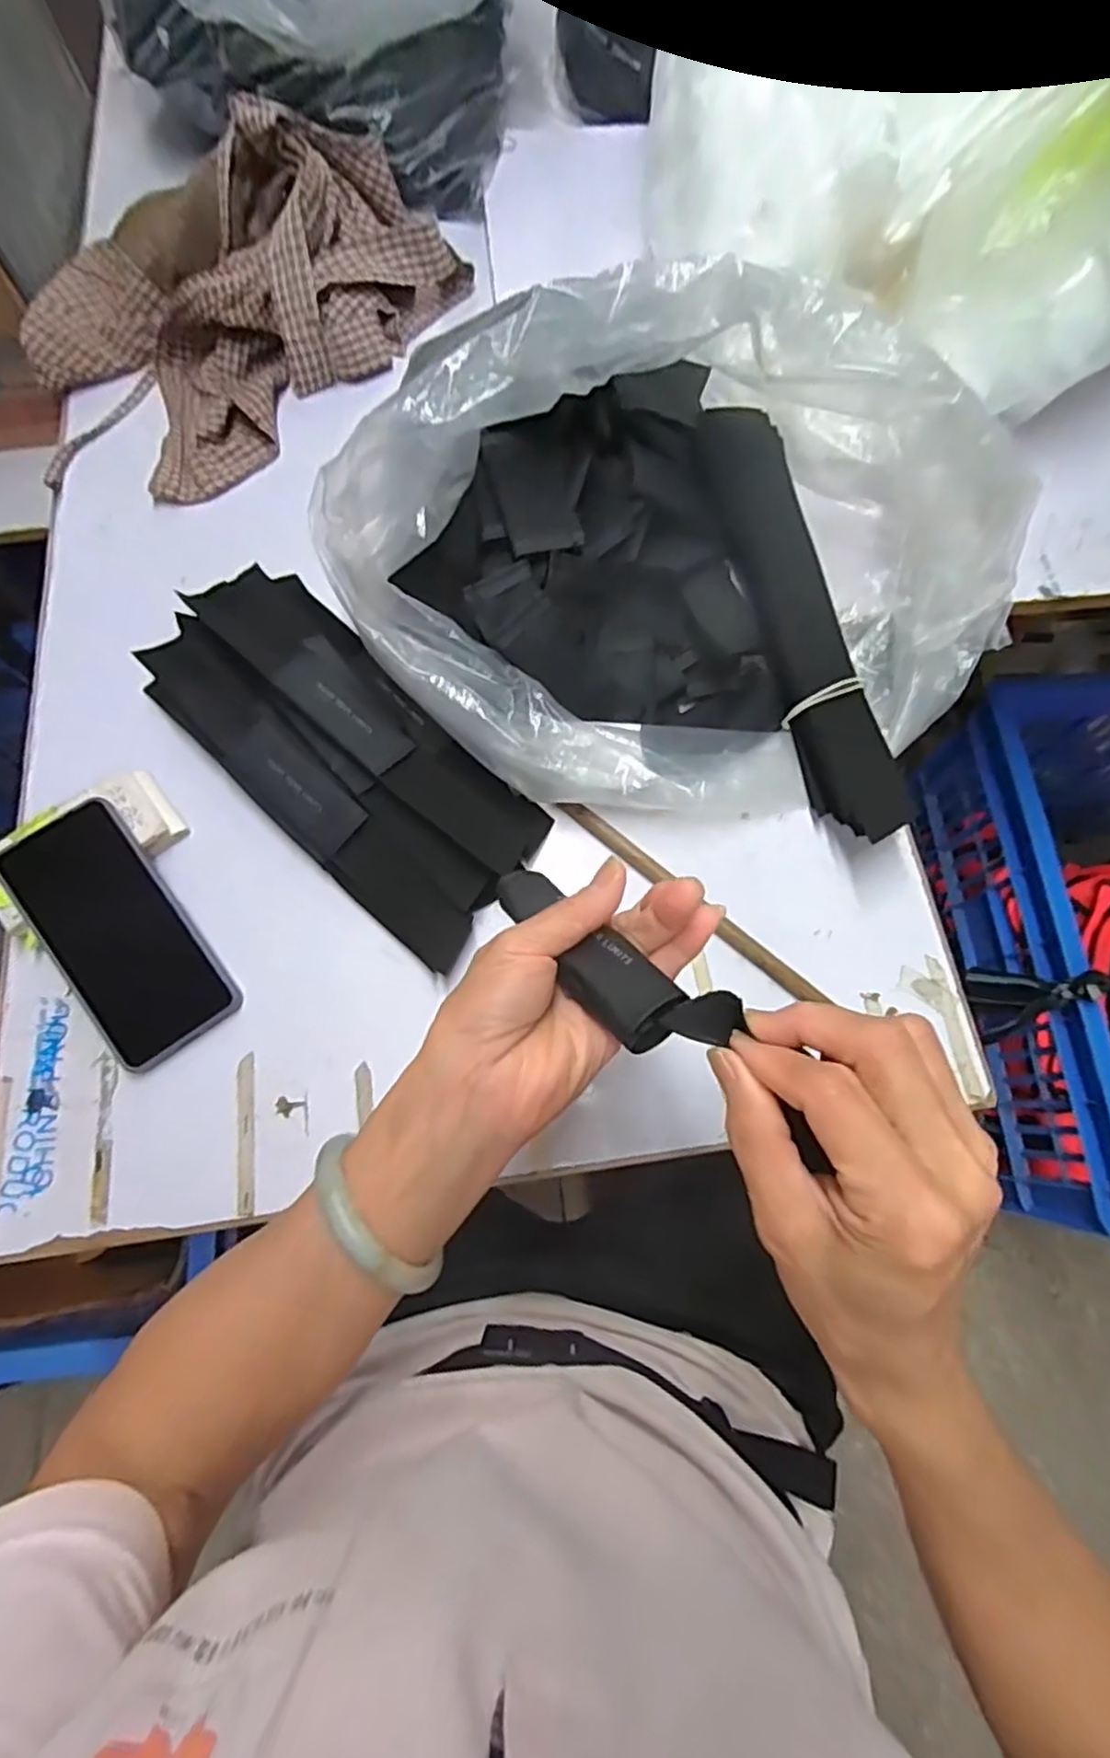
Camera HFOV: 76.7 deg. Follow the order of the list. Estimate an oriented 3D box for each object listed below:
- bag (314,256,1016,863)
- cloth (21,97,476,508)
[{"bbox_3d":[0.088,-0.226,0.456,0.400,0.181,0.366,33,75,11],"label":"bag"},{"bbox_3d":[-0.281,-0.503,0.591,0.230,0.096,0.356,39,76,12],"label":"cloth"}]

